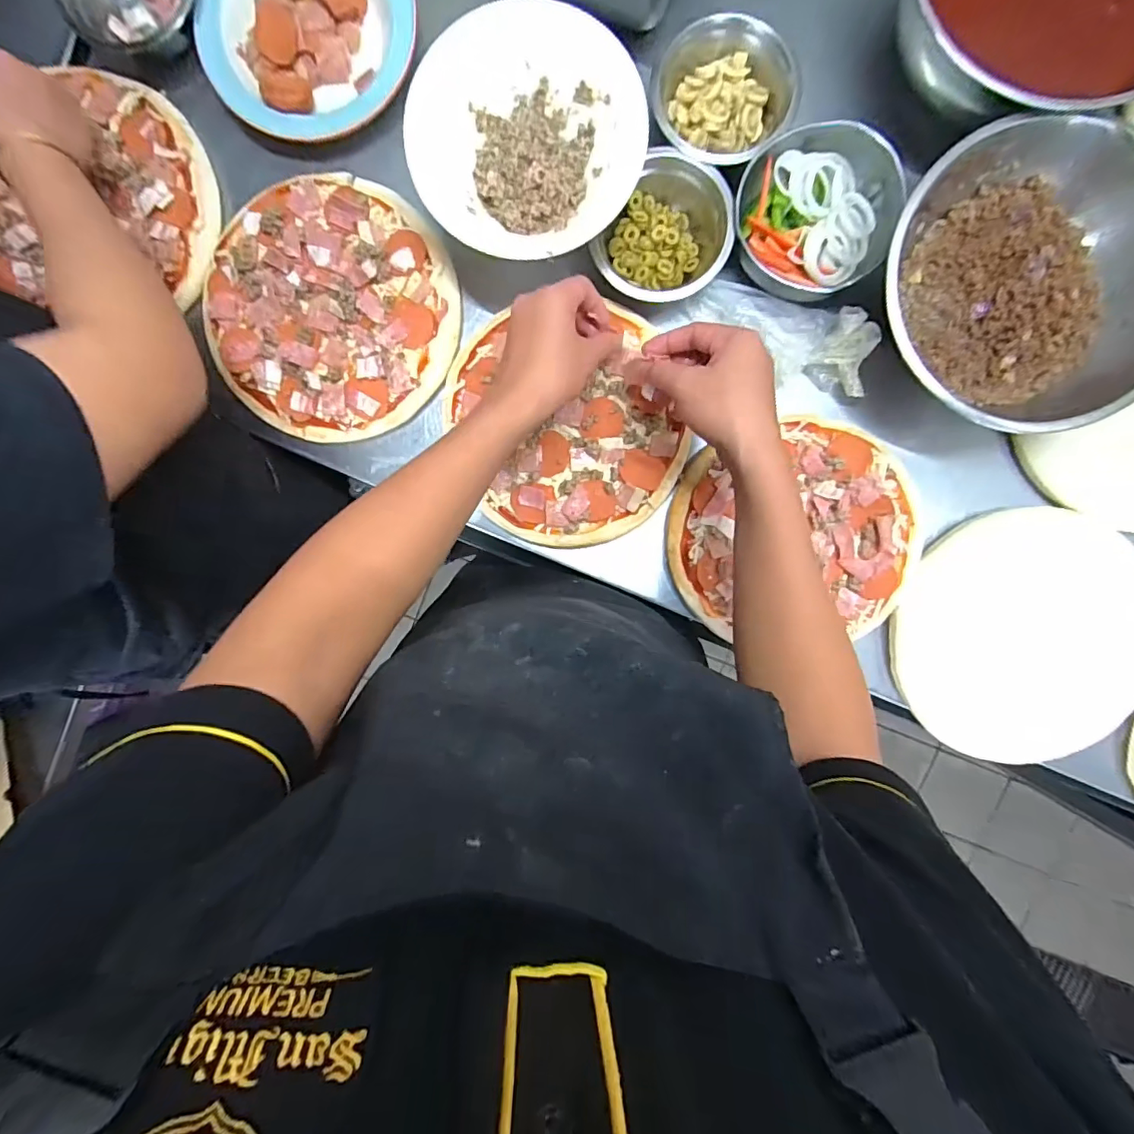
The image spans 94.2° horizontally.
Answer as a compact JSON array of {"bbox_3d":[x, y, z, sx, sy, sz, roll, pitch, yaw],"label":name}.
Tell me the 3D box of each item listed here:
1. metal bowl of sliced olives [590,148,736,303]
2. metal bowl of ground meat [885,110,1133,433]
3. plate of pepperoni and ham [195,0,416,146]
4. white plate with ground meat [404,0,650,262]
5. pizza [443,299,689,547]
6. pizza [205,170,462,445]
[{"bbox_3d":[0.097,-0.310,0.499,0.109,0.049,0.119,0,94,2],"label":"metal bowl of sliced olives"},{"bbox_3d":[0.394,-0.240,0.461,0.222,0.077,0.247,-37,92,3],"label":"metal bowl of ground meat"},{"bbox_3d":[-0.250,-0.518,0.506,0.205,0.039,0.187,-29,92,3],"label":"plate of pepperoni and ham"},{"bbox_3d":[-0.034,-0.363,0.466,0.188,0.076,0.195,0,94,2],"label":"white plate with ground meat"},{"bbox_3d":[0.000,-0.137,0.520,0.209,0.022,0.226,0,94,2],"label":"pizza"},{"bbox_3d":[-0.232,-0.251,0.522,0.237,0.029,0.236,0,94,2],"label":"pizza"}]

